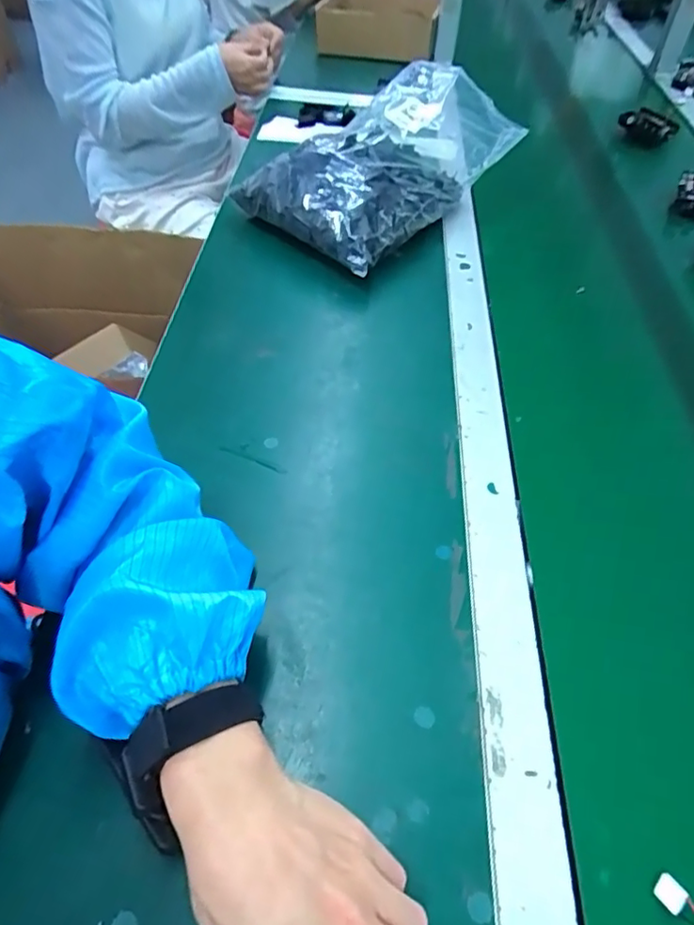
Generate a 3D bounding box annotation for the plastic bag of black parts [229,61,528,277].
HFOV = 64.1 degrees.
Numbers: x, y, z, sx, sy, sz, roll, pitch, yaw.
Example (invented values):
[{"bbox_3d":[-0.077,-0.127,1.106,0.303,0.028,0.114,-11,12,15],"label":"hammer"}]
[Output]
[{"bbox_3d":[0.060,-0.377,0.706,0.342,0.116,0.219,-36,60,-26],"label":"plastic bag of black parts"}]

